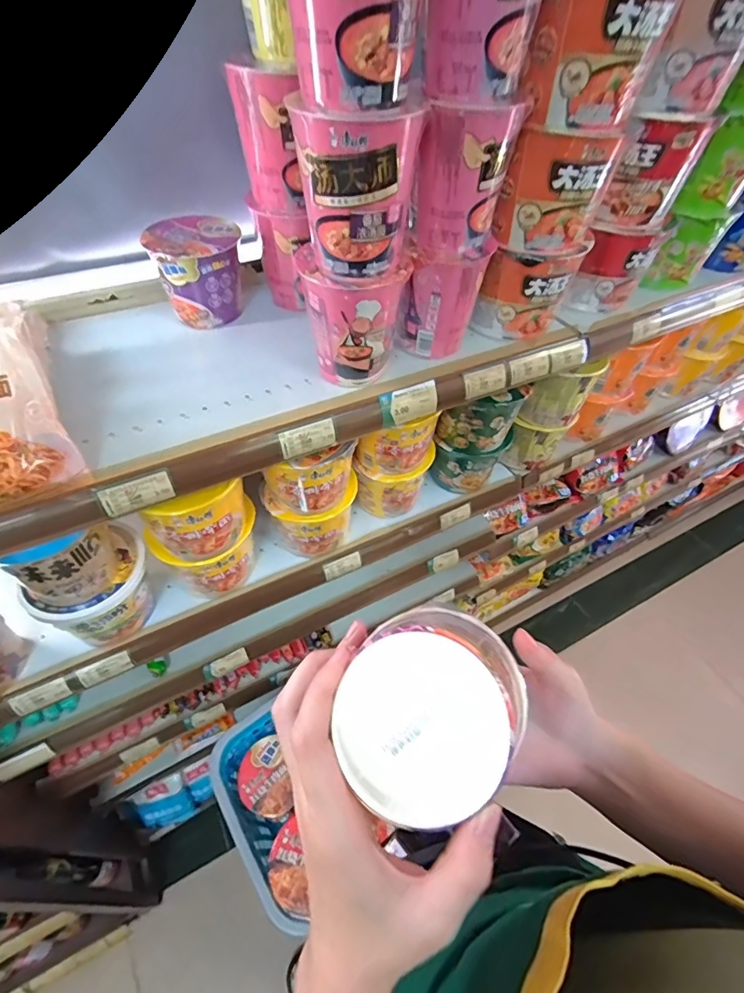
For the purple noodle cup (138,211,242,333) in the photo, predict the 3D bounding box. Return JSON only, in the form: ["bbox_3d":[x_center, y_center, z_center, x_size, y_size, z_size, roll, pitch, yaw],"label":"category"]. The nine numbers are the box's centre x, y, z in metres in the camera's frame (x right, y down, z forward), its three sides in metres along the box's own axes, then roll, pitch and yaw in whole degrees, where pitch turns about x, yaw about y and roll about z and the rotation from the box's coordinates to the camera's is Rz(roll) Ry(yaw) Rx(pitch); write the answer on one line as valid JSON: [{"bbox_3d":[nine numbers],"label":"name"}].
[{"bbox_3d":[-0.206,-0.268,0.571,0.099,0.091,0.097,-3,52,-6],"label":"purple noodle cup"}]

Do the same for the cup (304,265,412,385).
[{"bbox_3d":[-0.013,-0.186,0.501,0.089,0.112,0.089,9,52,3],"label":"cup"}]

